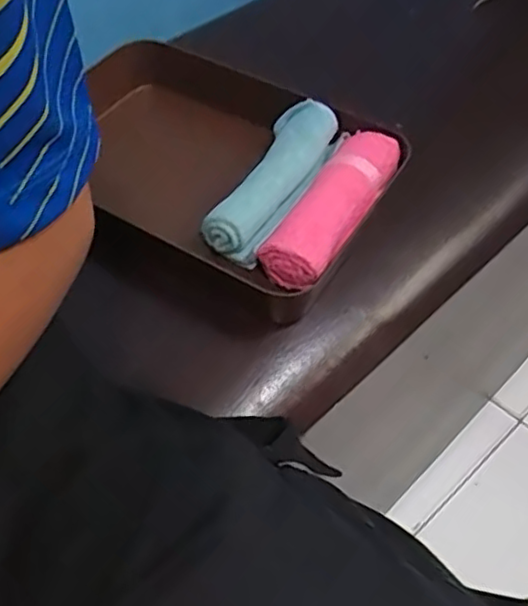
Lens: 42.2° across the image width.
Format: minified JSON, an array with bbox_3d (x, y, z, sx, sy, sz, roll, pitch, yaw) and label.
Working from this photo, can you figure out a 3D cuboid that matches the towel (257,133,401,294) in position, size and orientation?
[{"bbox_3d":[0.051,-0.070,0.489,0.044,0.038,0.144,25,54,20],"label":"towel"}]

